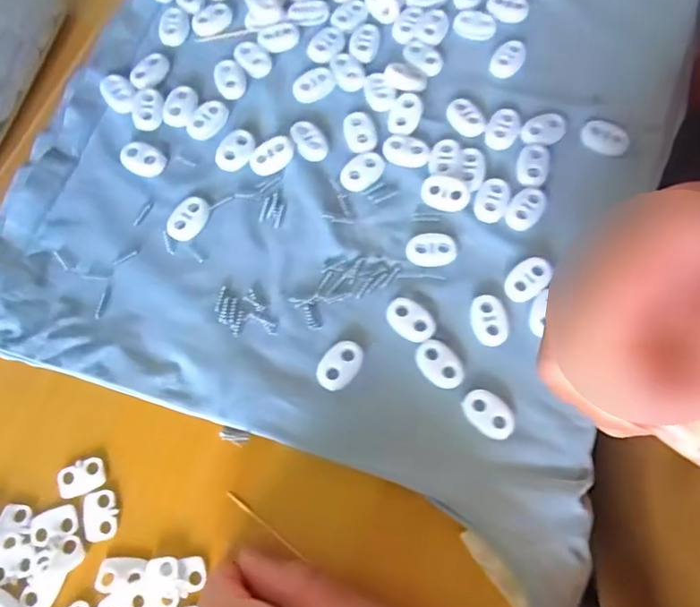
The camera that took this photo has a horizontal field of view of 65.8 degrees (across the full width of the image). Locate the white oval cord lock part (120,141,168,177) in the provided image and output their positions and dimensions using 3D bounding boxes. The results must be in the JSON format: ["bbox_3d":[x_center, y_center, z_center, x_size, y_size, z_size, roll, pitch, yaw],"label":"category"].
[{"bbox_3d":[-0.101,-0.070,0.263,0.023,0.005,0.015,19,73,8],"label":"white oval cord lock part"}]

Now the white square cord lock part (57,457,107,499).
[{"bbox_3d":[-0.109,0.070,0.218,0.018,0.004,0.013,-21,73,-5],"label":"white square cord lock part"}]

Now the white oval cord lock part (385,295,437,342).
[{"bbox_3d":[0.026,0.007,0.233,0.022,0.004,0.015,35,76,12],"label":"white oval cord lock part"}]

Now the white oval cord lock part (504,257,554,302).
[{"bbox_3d":[0.078,-0.011,0.237,0.023,0.005,0.015,-36,75,-10],"label":"white oval cord lock part"}]

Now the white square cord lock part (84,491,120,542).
[{"bbox_3d":[-0.099,0.084,0.214,0.013,0.004,0.019,-9,72,-1],"label":"white square cord lock part"}]

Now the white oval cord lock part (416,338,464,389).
[{"bbox_3d":[0.037,0.025,0.226,0.015,0.004,0.023,-36,75,-10],"label":"white oval cord lock part"}]

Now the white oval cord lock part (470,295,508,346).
[{"bbox_3d":[0.060,0.007,0.233,0.015,0.004,0.022,-4,72,0],"label":"white oval cord lock part"}]

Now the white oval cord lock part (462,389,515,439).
[{"bbox_3d":[0.057,0.045,0.220,0.022,0.004,0.015,41,77,13],"label":"white oval cord lock part"}]

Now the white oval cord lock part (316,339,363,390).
[{"bbox_3d":[-0.004,0.025,0.228,0.016,0.004,0.022,33,76,11],"label":"white oval cord lock part"}]

